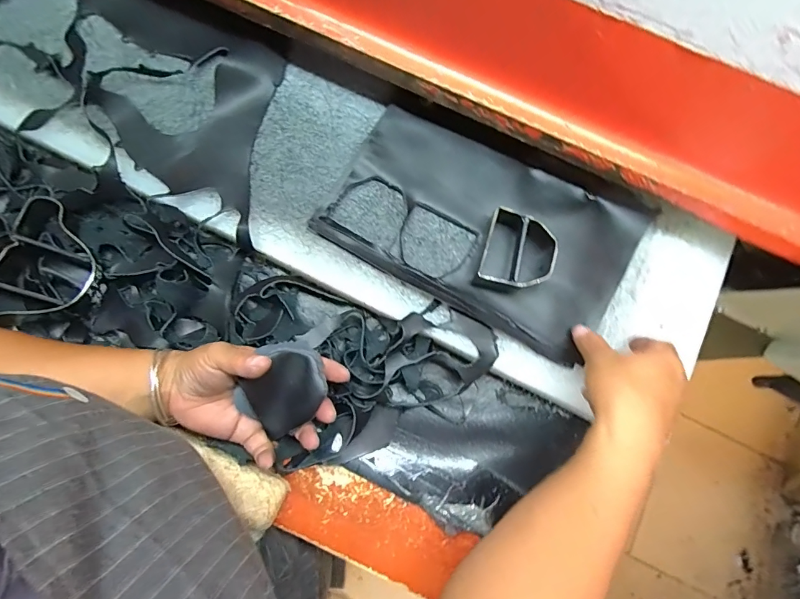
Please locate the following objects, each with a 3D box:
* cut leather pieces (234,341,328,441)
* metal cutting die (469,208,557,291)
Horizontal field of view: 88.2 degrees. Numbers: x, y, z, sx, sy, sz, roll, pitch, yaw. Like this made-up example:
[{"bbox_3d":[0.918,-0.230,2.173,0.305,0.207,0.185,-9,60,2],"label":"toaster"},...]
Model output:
[{"bbox_3d":[-0.101,0.074,0.353,0.070,0.017,0.070,-15,77,-5],"label":"cut leather pieces"},{"bbox_3d":[0.112,-0.044,0.401,0.068,0.037,0.075,16,76,2],"label":"metal cutting die"}]

